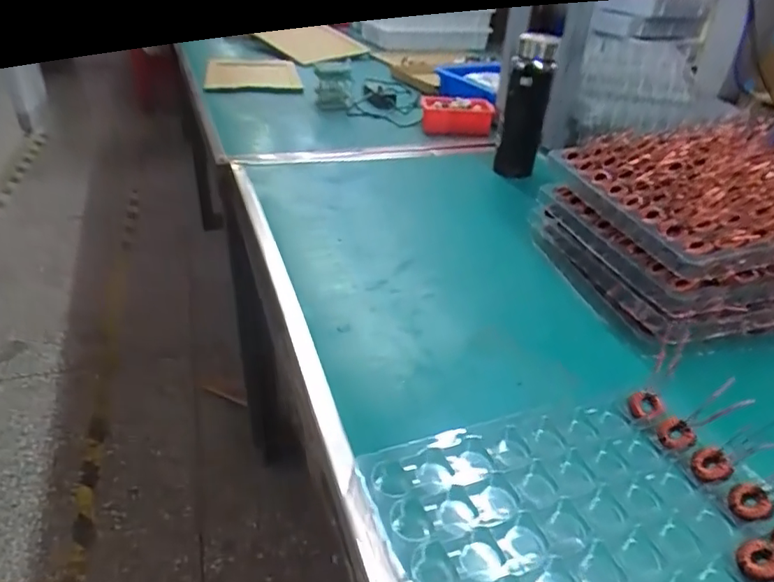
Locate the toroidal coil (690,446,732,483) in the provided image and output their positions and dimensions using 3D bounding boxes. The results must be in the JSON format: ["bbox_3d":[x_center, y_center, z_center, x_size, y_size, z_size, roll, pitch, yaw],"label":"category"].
[{"bbox_3d":[0.247,0.132,0.412,0.026,0.010,0.026,-30,38,26],"label":"toroidal coil"}]

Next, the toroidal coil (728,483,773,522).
[{"bbox_3d":[0.261,0.152,0.389,0.025,0.007,0.027,-27,31,18],"label":"toroidal coil"}]

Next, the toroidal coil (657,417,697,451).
[{"bbox_3d":[0.233,0.116,0.438,0.024,0.005,0.028,-35,38,4],"label":"toroidal coil"}]

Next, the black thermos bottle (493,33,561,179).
[{"bbox_3d":[0.250,-0.327,0.975,0.071,0.232,0.070,16,36,20],"label":"black thermos bottle"}]

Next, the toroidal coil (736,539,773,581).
[{"bbox_3d":[0.242,0.175,0.349,0.027,0.007,0.027,-26,27,14],"label":"toroidal coil"}]

